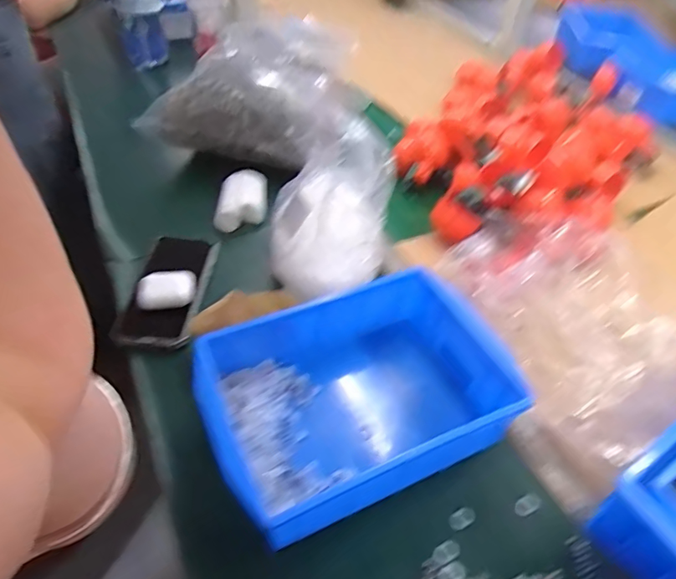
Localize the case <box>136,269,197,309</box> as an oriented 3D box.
[{"bbox_3d":[-0.184,-0.001,0.538,0.060,0.026,0.039,-14,49,-16],"label":"case"}]

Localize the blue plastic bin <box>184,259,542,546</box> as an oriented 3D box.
[{"bbox_3d":[0.024,0.092,0.446,0.266,0.077,0.172,-20,51,-18],"label":"blue plastic bin"}]

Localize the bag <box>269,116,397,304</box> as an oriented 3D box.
[{"bbox_3d":[-0.011,-0.081,0.527,0.128,0.148,0.118,6,46,2],"label":"bag"}]

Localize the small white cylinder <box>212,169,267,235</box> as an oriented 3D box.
[{"bbox_3d":[-0.128,-0.120,0.672,0.062,0.034,0.100,2,46,-1],"label":"small white cylinder"}]

